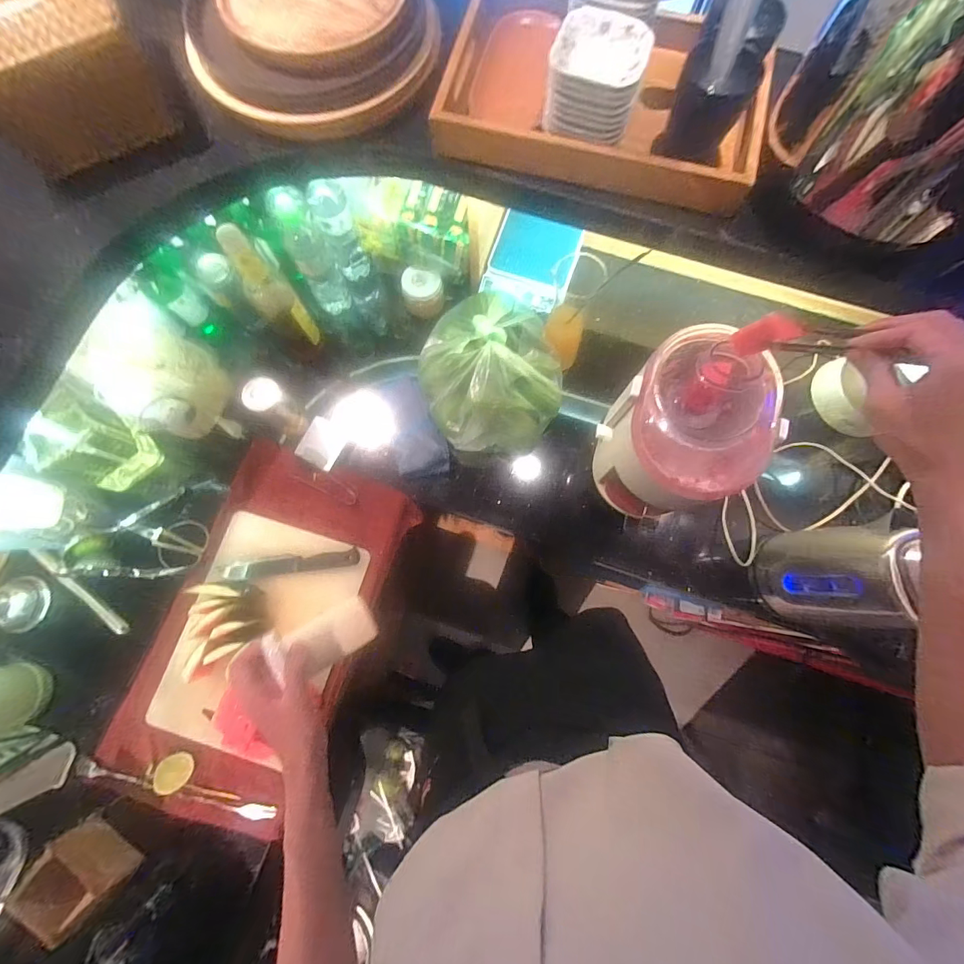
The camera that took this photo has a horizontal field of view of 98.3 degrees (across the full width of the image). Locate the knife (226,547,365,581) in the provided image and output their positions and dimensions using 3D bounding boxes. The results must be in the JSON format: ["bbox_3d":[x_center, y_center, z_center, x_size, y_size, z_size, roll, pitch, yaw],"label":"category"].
[{"bbox_3d":[-0.318,0.135,0.684,0.226,0.023,0.030,-7,77,-2],"label":"knife"}]

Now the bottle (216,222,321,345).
[{"bbox_3d":[-0.327,-0.292,0.656,0.063,0.241,0.058,-43,81,-9],"label":"bottle"}]

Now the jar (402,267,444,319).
[{"bbox_3d":[-0.110,-0.347,0.773,0.072,0.064,0.058,13,78,3],"label":"jar"}]

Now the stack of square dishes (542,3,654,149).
[{"bbox_3d":[0.116,-0.413,0.426,0.090,0.055,0.090,17,78,4],"label":"stack of square dishes"}]

